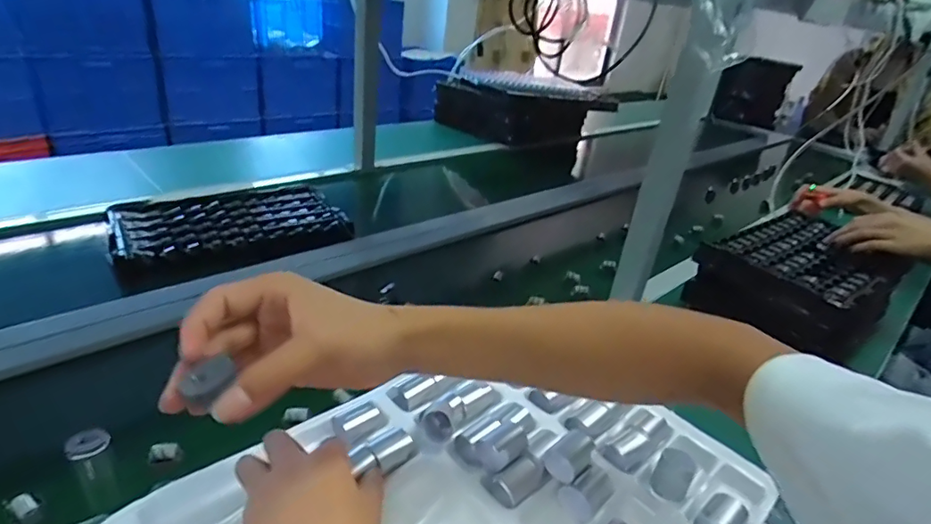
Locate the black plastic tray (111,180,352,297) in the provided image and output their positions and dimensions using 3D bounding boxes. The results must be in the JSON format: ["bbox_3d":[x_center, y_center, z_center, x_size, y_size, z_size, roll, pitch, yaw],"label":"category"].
[{"bbox_3d":[-0.401,-0.072,0.894,0.359,0.039,0.235,-10,34,-32],"label":"black plastic tray"}]

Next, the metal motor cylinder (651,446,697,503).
[{"bbox_3d":[0.183,0.184,0.450,0.030,0.027,0.032,25,32,26],"label":"metal motor cylinder"}]

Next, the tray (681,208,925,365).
[{"bbox_3d":[0.527,0.017,0.799,0.354,0.089,0.217,-16,37,-38],"label":"tray"}]

